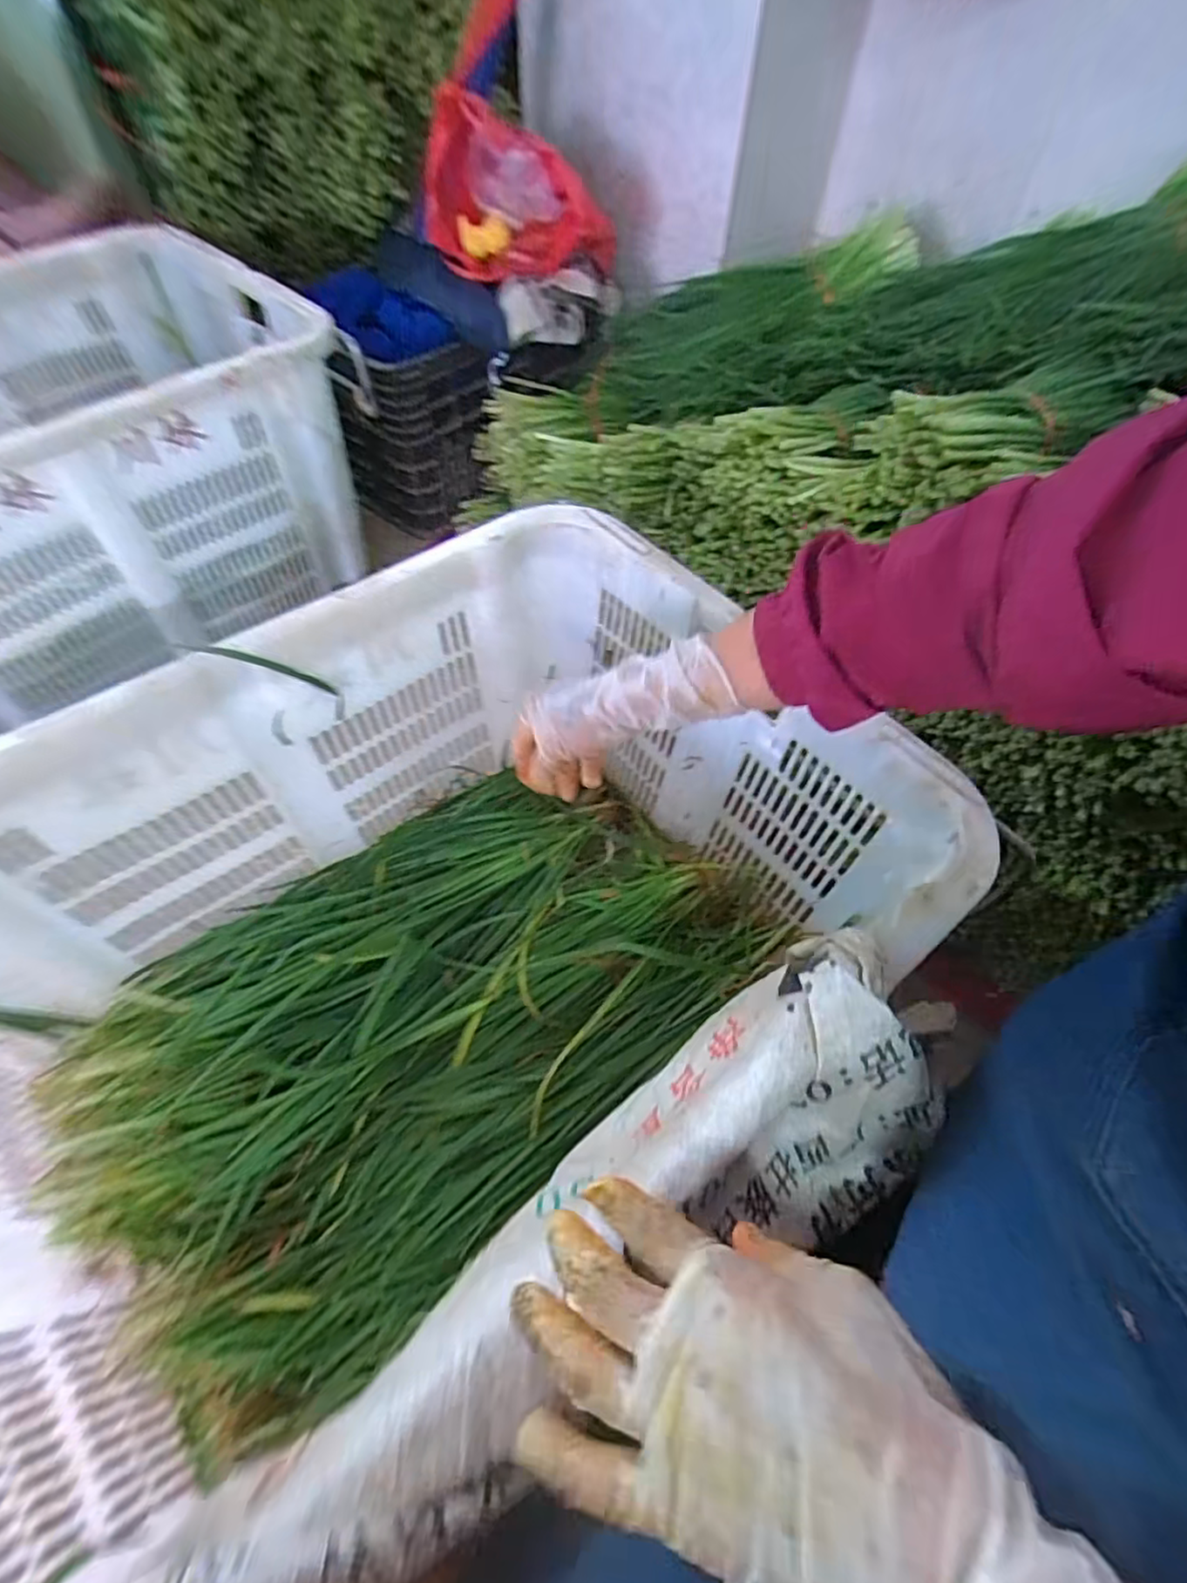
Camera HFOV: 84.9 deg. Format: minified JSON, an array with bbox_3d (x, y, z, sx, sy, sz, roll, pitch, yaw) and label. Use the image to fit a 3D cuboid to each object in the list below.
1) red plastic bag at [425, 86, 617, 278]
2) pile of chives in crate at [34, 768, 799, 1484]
[{"bbox_3d":[-0.096,-0.866,0.957,0.302,0.217,0.167,-8,57,-8],"label":"red plastic bag"},{"bbox_3d":[-0.134,0.176,0.585,0.570,0.077,0.379,-35,62,-26],"label":"pile of chives in crate"}]

